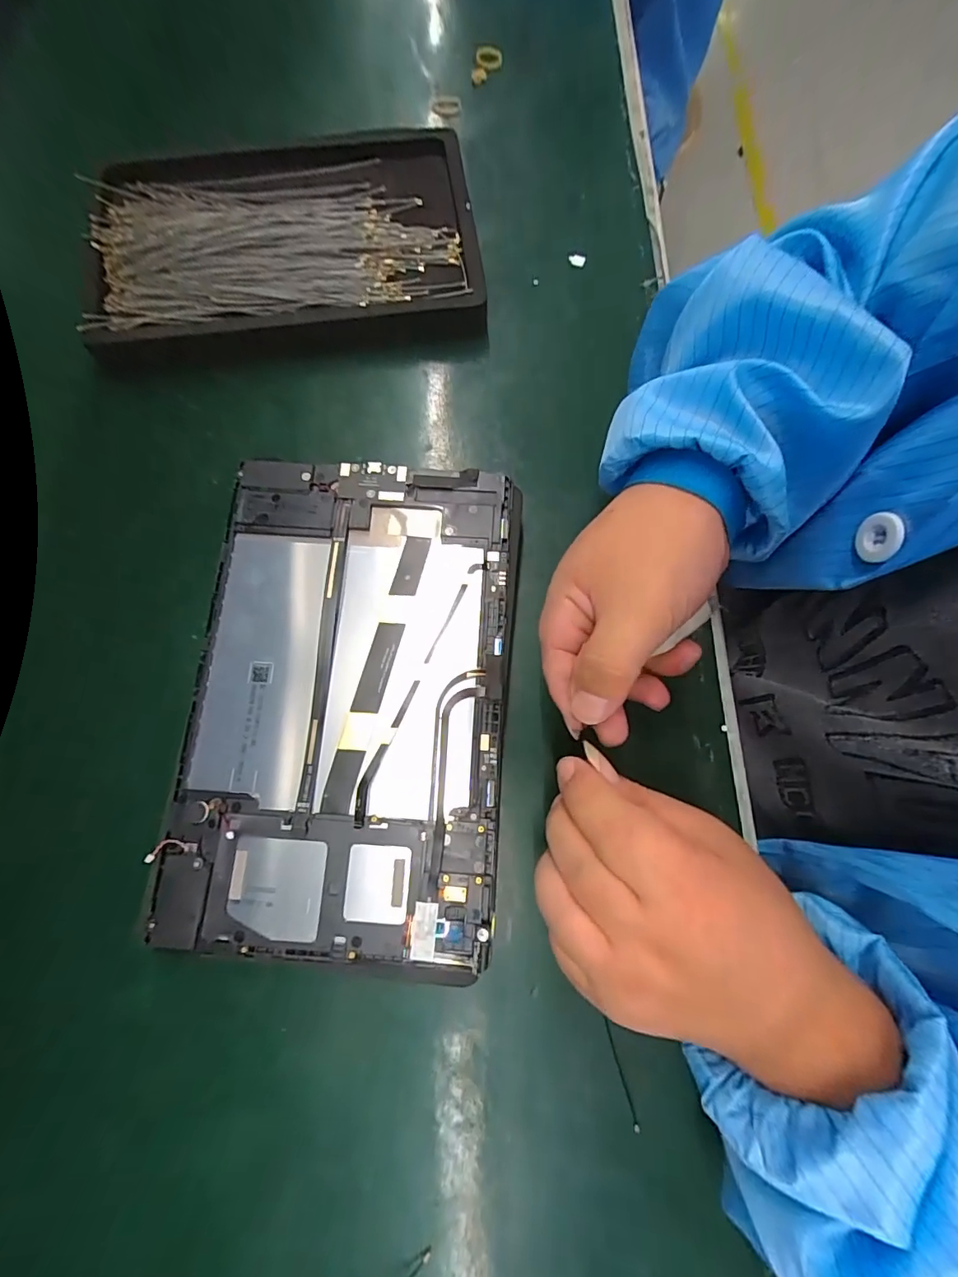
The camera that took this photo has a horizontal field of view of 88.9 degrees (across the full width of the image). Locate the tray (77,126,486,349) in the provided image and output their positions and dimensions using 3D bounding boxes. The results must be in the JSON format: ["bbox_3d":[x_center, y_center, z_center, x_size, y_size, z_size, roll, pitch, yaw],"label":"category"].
[{"bbox_3d":[-0.126,-0.260,0.323,0.244,0.028,0.151,-9,77,-3],"label":"tray"}]

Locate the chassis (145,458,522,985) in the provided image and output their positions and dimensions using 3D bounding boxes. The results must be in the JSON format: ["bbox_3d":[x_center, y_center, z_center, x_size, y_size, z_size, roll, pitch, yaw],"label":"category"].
[{"bbox_3d":[-0.062,0.027,0.250,0.150,0.027,0.239,5,76,0],"label":"chassis"}]

